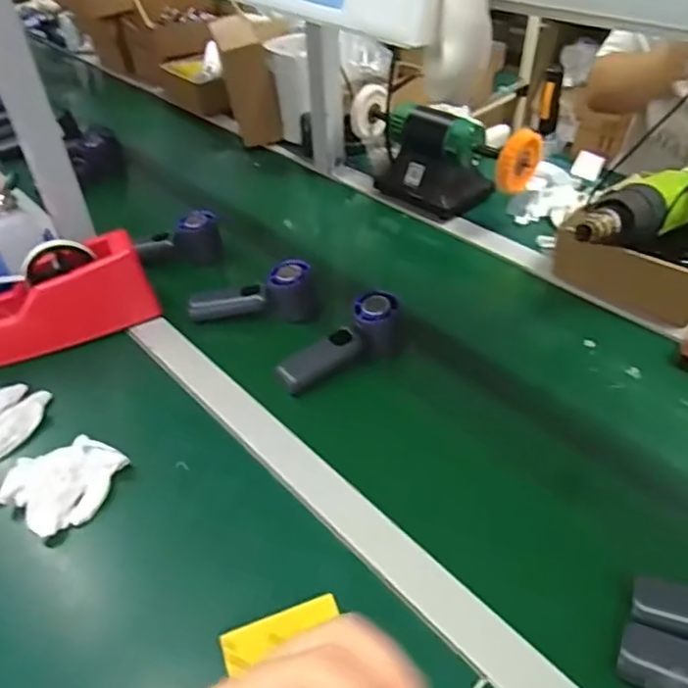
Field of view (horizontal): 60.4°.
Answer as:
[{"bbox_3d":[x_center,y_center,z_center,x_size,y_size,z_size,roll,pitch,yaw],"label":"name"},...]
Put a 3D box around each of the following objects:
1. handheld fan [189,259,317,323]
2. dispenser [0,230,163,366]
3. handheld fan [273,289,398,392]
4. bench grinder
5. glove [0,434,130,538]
[{"bbox_3d":[-0.110,-0.055,0.713,0.146,0.059,0.050,-10,41,-11],"label":"handheld fan"},{"bbox_3d":[-0.327,-0.055,0.684,0.202,0.097,0.074,-14,42,-14],"label":"dispenser"},{"bbox_3d":[-0.004,0.003,0.653,0.152,0.052,0.046,-34,48,-13],"label":"handheld fan"},{"bbox_3d":[0.140,-0.282,0.898,0.104,0.142,0.298,-29,48,-29],"label":"bench grinder"},{"bbox_3d":[-0.252,0.123,0.540,0.076,0.029,0.094,25,47,27],"label":"glove"}]

